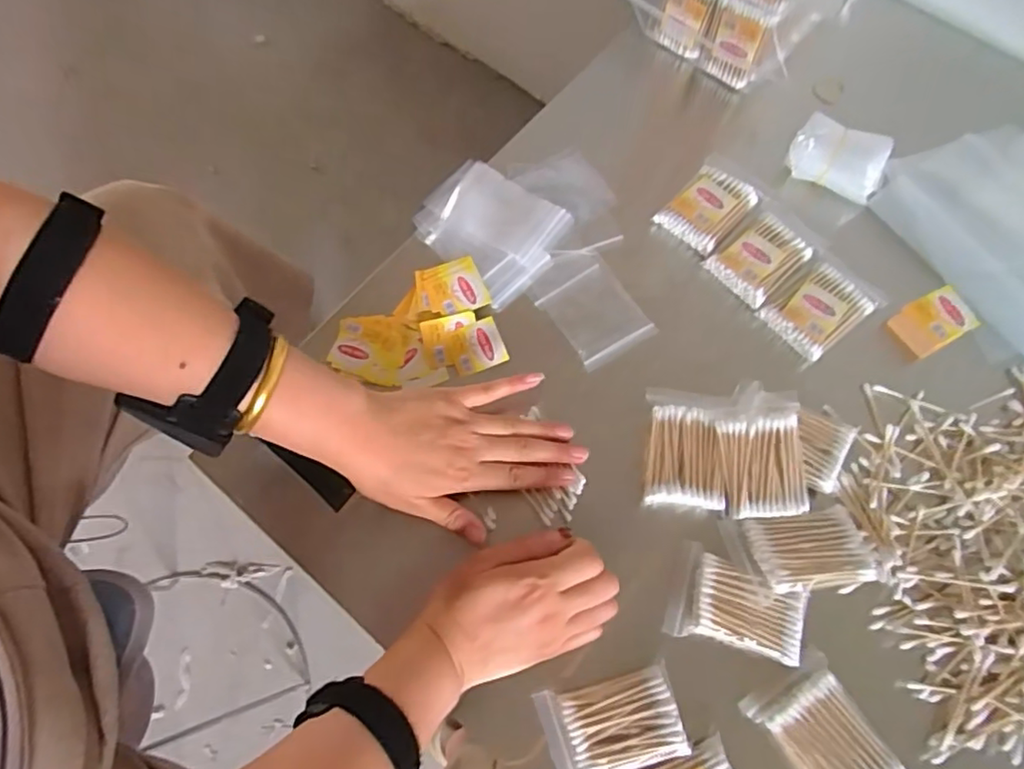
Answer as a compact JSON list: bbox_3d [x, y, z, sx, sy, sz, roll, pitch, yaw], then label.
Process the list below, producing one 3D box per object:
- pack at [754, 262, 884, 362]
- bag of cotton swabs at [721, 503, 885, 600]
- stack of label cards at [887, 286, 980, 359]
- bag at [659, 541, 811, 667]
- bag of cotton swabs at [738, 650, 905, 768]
[{"bbox_3d":[0.253,-0.062,0.500,0.081,0.026,0.061,-38,74,-12],"label":"pack"},{"bbox_3d":[0.208,0.116,0.431,0.088,0.025,0.057,-11,71,-3],"label":"bag of cotton swabs"},{"bbox_3d":[0.341,-0.050,0.493,0.045,0.031,0.041,-28,73,-9],"label":"stack of label cards"},{"bbox_3d":[0.158,0.155,0.427,0.085,0.022,0.060,16,72,6],"label":"bag"},{"bbox_3d":[0.206,0.235,0.400,0.063,0.022,0.083,-28,73,-9],"label":"bag of cotton swabs"}]

